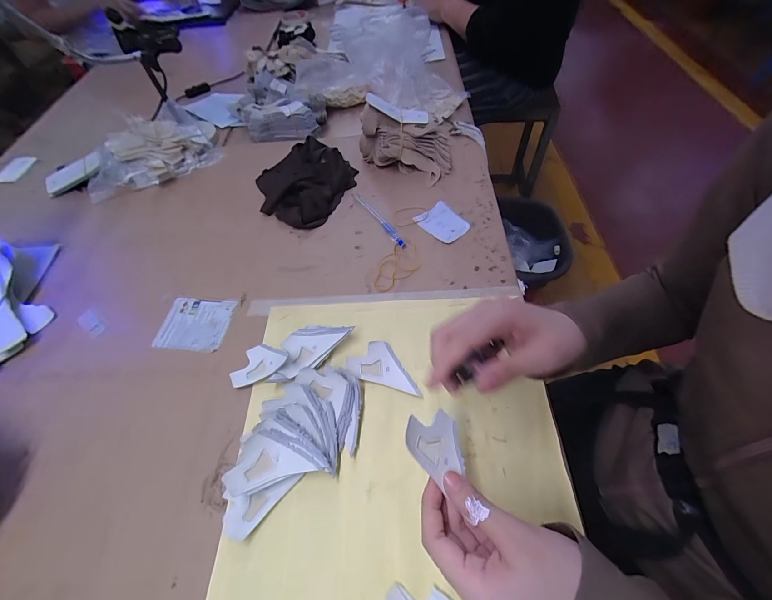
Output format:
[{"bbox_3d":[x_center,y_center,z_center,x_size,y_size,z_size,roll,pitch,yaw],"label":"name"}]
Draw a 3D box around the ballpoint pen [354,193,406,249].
[{"bbox_3d":[-0.011,-0.122,0.498,0.012,0.006,0.138,-30,60,-15],"label":"ballpoint pen"}]

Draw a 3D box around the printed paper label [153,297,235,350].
[{"bbox_3d":[-0.245,0.030,0.430,0.091,0.005,0.072,5,57,7],"label":"printed paper label"}]

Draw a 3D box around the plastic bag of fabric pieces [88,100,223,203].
[{"bbox_3d":[-0.445,-0.291,0.628,0.236,0.057,0.197,-30,60,-15],"label":"plastic bag of fabric pieces"}]

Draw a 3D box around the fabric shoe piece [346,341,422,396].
[{"bbox_3d":[0.000,0.072,0.369,0.081,0.017,0.044,11,58,11],"label":"fabric shoe piece"}]

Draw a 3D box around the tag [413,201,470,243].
[{"bbox_3d":[0.084,-0.115,0.490,0.053,0.006,0.068,-35,61,-18],"label":"tag"}]

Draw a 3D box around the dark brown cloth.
[{"bbox_3d":[-0.137,-0.194,0.545,0.141,0.039,0.160,21,61,17],"label":"dark brown cloth"}]

